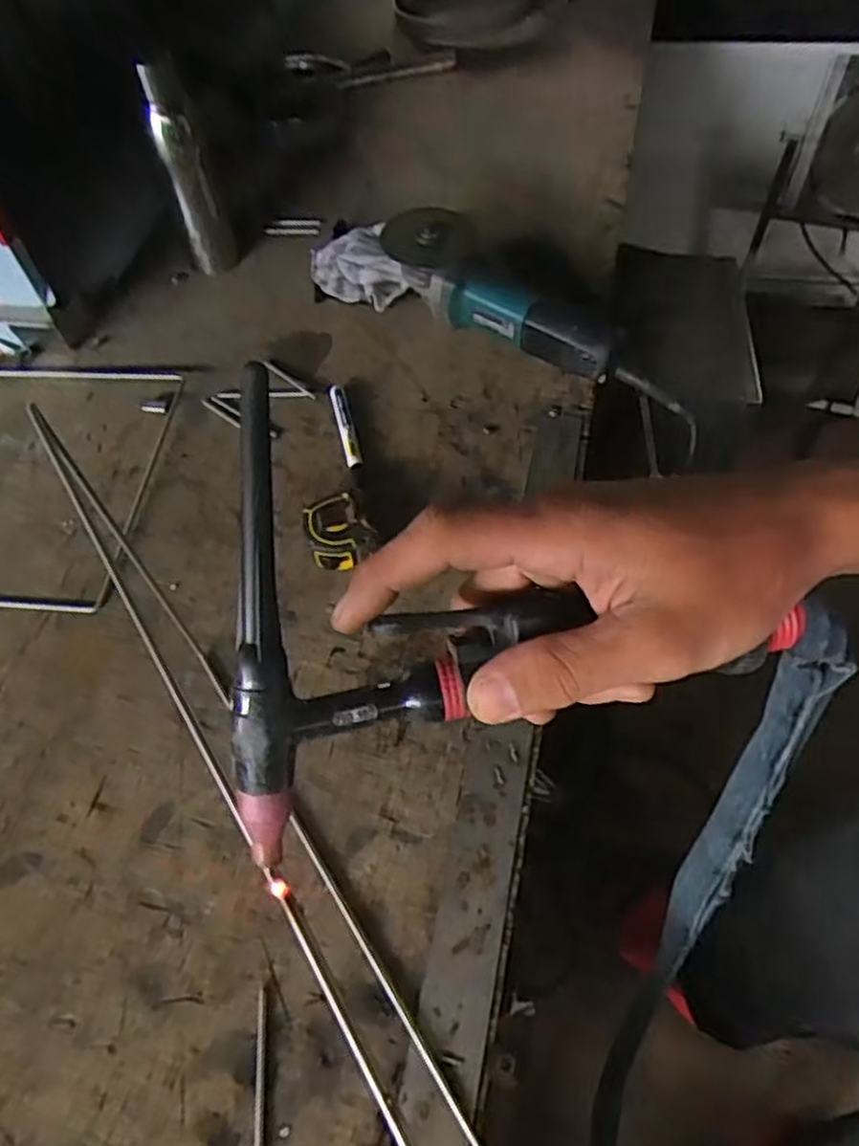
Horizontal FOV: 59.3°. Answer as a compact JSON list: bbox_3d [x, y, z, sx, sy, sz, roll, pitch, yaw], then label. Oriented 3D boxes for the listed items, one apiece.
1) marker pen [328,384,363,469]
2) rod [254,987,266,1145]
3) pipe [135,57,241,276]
[{"bbox_3d":[-0.087,-0.152,0.779,0.018,0.015,0.116,-14,57,-5],"label":"marker pen"},{"bbox_3d":[-0.107,0.319,0.475,0.006,0.004,0.100,-7,57,0],"label":"rod"},{"bbox_3d":[-0.271,-0.451,0.856,0.047,0.231,0.037,-17,57,-7],"label":"pipe"}]

